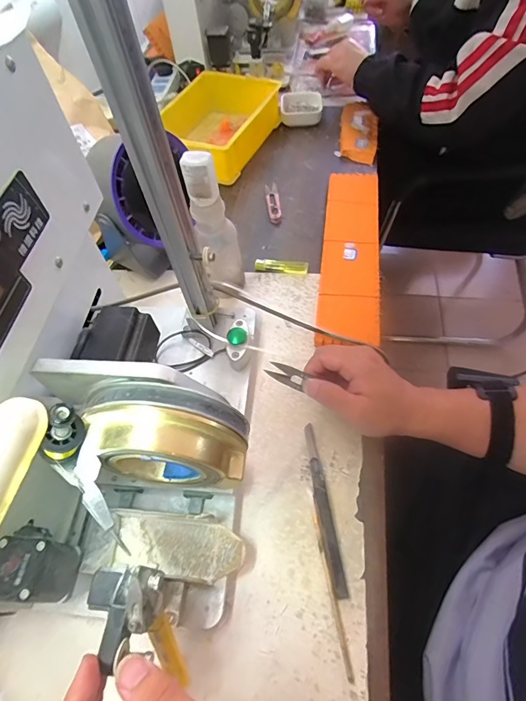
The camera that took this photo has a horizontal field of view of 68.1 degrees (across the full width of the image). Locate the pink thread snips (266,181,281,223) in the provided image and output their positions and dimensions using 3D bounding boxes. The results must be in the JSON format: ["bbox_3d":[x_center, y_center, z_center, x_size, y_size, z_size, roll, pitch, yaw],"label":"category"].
[{"bbox_3d":[0.017,-0.250,0.655,0.021,0.008,0.101,-6,58,1],"label":"pink thread snips"}]

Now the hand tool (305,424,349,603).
[{"bbox_3d":[0.060,0.155,0.397,0.014,0.010,0.164,-8,58,-1],"label":"hand tool"}]

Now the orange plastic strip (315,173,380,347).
[{"bbox_3d":[0.128,-0.151,0.569,0.078,0.009,0.333,2,62,12],"label":"orange plastic strip"}]

